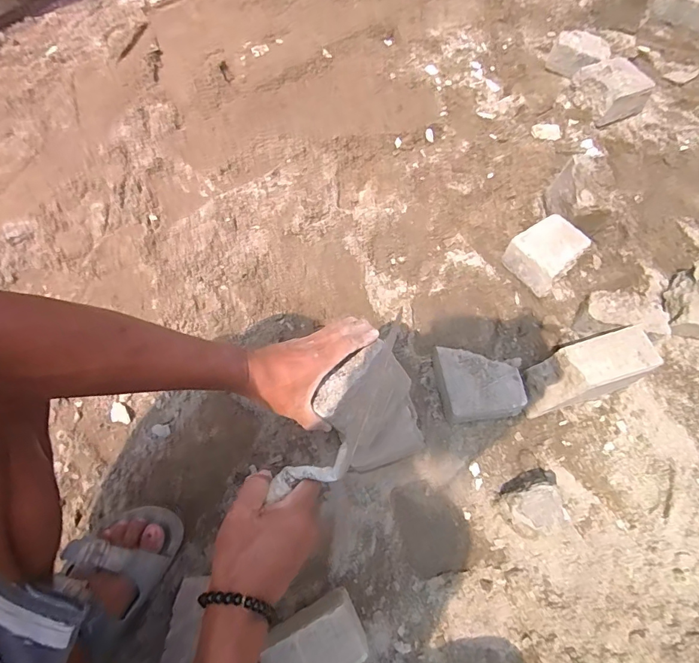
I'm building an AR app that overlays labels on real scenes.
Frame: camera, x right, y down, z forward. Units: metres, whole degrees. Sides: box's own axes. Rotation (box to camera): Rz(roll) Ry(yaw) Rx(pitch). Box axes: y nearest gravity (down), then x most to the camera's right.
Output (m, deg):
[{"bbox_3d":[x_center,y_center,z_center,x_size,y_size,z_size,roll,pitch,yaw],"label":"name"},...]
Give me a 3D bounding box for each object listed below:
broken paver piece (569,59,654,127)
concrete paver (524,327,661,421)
[{"bbox_3d":[0.514,-0.475,0.853,0.108,0.065,0.124,-21,72,-8],"label":"broken paver piece"},{"bbox_3d":[0.321,0.057,0.594,0.150,0.095,0.066,-17,67,-5],"label":"concrete paver"}]

